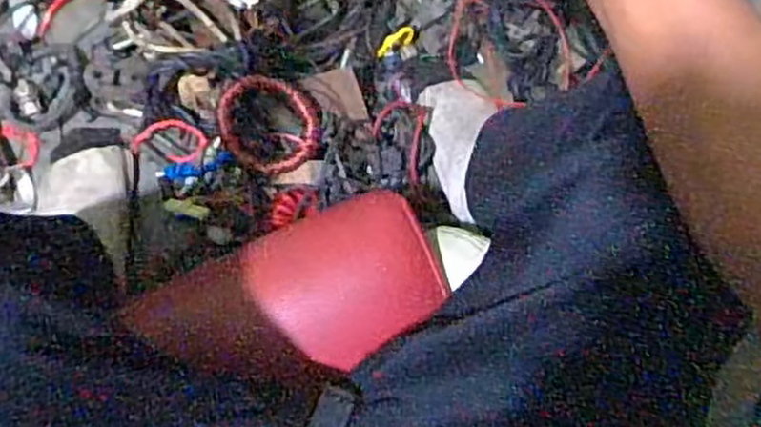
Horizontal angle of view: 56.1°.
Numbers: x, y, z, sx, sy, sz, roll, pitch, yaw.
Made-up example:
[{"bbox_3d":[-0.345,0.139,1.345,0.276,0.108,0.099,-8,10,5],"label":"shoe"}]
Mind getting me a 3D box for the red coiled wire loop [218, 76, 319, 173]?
[{"bbox_3d":[-0.119,-0.094,0.754,0.107,0.016,0.092,43,82,-2],"label":"red coiled wire loop"}]

